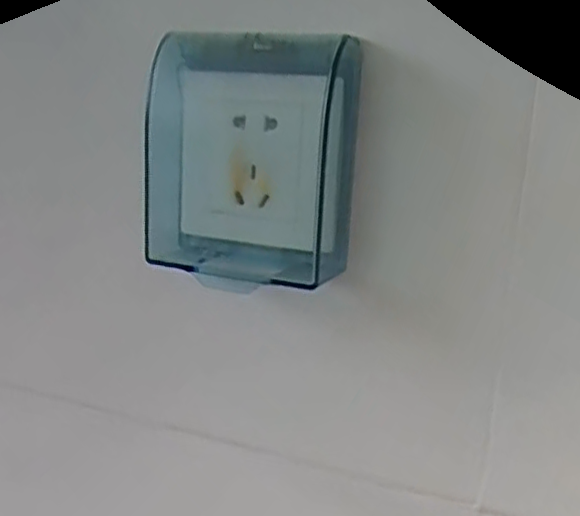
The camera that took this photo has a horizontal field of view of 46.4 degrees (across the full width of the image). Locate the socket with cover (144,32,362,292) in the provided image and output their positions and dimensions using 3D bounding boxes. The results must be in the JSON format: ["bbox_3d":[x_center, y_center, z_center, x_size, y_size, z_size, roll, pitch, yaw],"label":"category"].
[{"bbox_3d":[-0.019,-0.049,0.340,0.104,0.118,0.042,8,13,18],"label":"socket with cover"}]

